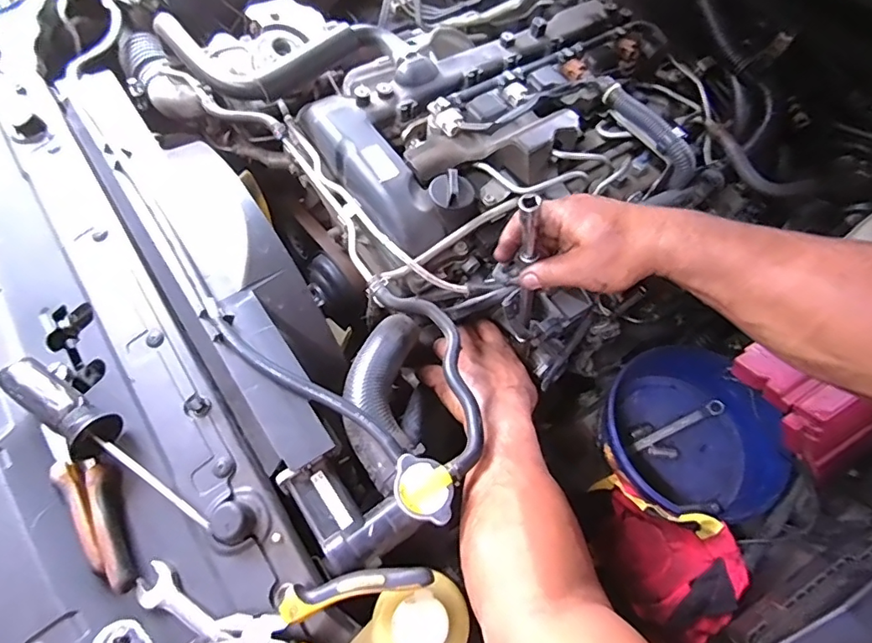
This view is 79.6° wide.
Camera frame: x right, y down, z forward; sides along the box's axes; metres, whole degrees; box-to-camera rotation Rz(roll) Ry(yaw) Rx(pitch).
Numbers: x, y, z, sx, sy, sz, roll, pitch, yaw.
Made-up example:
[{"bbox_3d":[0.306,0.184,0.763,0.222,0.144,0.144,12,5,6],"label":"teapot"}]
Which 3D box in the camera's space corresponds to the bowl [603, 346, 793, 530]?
[{"bbox_3d":[0.287,0.138,0.610,0.192,0.078,0.189,1,62,-3],"label":"bowl"}]

